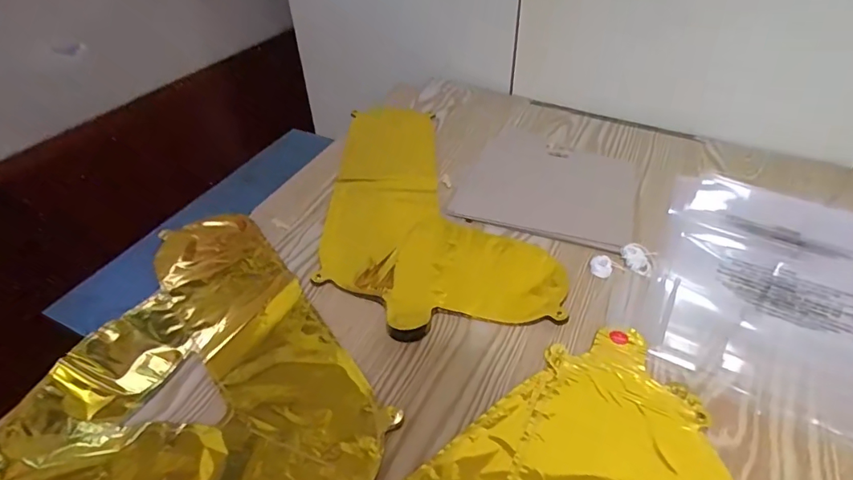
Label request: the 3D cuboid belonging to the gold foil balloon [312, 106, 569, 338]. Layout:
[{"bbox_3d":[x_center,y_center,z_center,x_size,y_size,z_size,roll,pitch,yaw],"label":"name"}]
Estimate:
[{"bbox_3d":[-0.001,-0.056,0.570,0.228,0.017,0.391,-5,42,-3],"label":"gold foil balloon"}]

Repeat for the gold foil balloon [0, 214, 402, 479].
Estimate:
[{"bbox_3d":[-0.199,0.124,0.378,0.327,0.011,0.366,18,46,21],"label":"gold foil balloon"}]

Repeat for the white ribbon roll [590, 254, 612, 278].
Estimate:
[{"bbox_3d":[0.173,0.026,0.478,0.020,0.010,0.022,-1,42,1],"label":"white ribbon roll"}]

